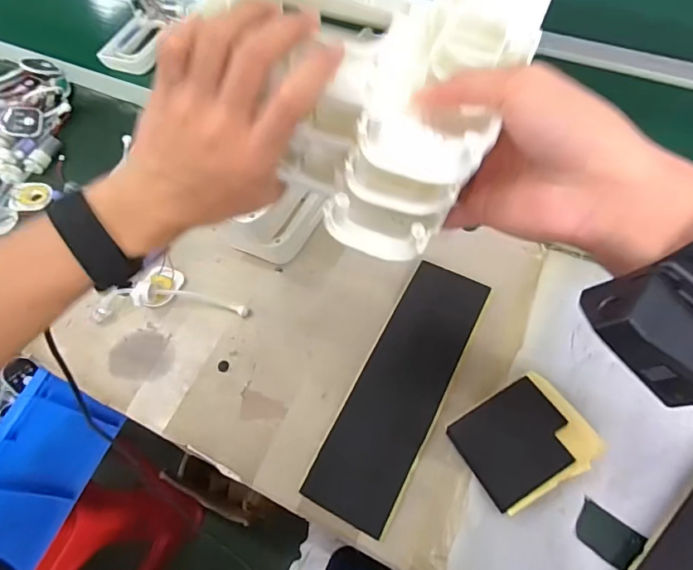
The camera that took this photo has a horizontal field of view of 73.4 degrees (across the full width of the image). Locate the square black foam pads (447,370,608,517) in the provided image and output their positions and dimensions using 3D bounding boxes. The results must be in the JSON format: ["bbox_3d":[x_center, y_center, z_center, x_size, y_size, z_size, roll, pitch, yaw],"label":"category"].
[{"bbox_3d":[0.177,0.153,0.463,0.116,0.034,0.096,-28,64,-8],"label":"square black foam pads"}]

